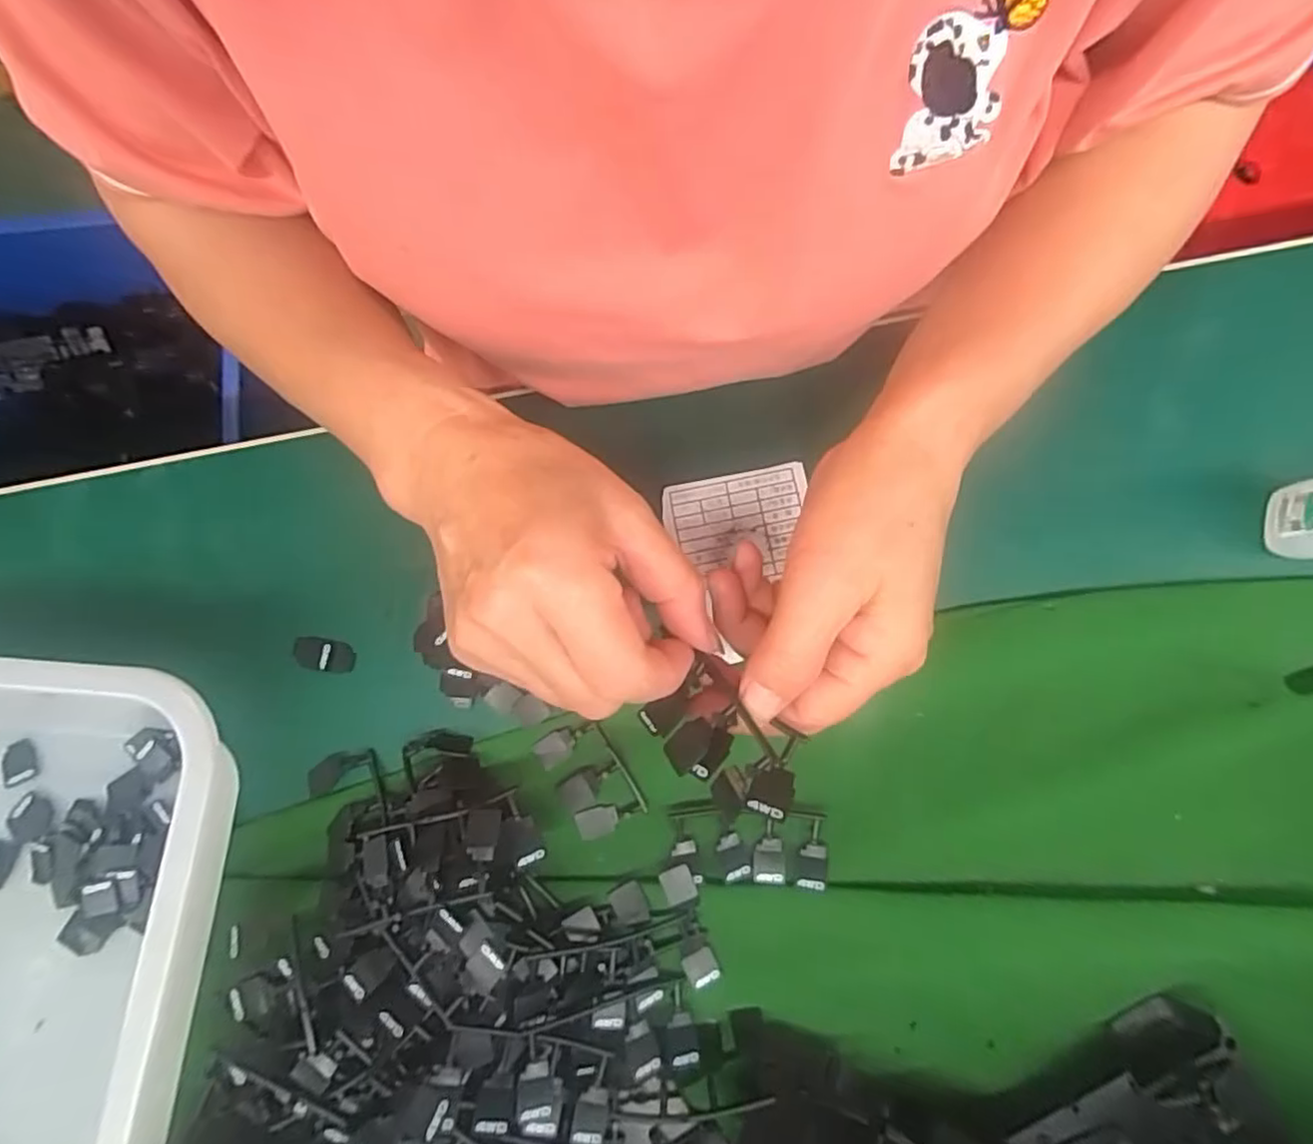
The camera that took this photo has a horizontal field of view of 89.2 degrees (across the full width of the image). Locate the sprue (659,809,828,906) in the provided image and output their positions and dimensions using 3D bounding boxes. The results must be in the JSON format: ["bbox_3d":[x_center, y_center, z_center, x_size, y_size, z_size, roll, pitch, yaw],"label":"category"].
[{"bbox_3d":[0.039,0.124,0.291,0.070,0.006,0.036,0,82,1],"label":"sprue"}]

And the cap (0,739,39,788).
[{"bbox_3d":[-0.289,0.086,0.301,0.012,0.006,0.020,-22,83,-2],"label":"cap"}]

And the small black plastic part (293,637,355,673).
[{"bbox_3d":[-0.155,0.038,0.308,0.029,0.006,0.014,9,82,2],"label":"small black plastic part"}]

